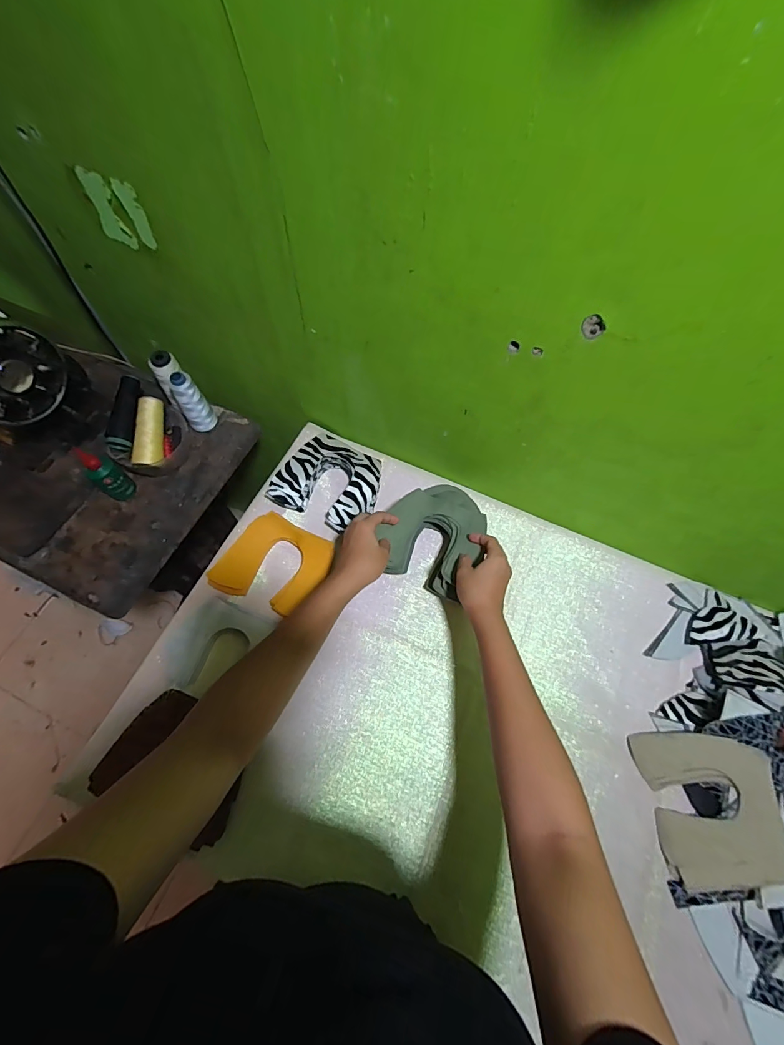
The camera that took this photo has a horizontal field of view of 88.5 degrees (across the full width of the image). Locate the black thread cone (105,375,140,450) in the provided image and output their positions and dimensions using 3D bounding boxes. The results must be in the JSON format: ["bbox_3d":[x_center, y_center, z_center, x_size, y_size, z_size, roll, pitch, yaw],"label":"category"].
[{"bbox_3d":[-0.422,-0.174,0.630,0.039,0.030,0.122,4,79,-1],"label":"black thread cone"}]

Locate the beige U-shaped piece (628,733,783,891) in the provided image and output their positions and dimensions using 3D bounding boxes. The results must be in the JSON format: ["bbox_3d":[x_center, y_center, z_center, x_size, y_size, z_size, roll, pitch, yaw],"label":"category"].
[{"bbox_3d":[0.387,0.338,0.483,0.142,0.011,0.154,-13,65,9],"label":"beige U-shaped piece"}]

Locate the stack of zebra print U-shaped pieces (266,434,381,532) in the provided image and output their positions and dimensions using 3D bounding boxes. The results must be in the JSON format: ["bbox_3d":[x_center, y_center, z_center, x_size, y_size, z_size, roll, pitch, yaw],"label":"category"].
[{"bbox_3d":[-0.093,-0.060,0.641,0.159,0.050,0.134,24,67,8],"label":"stack of zebra print U-shaped pieces"}]

